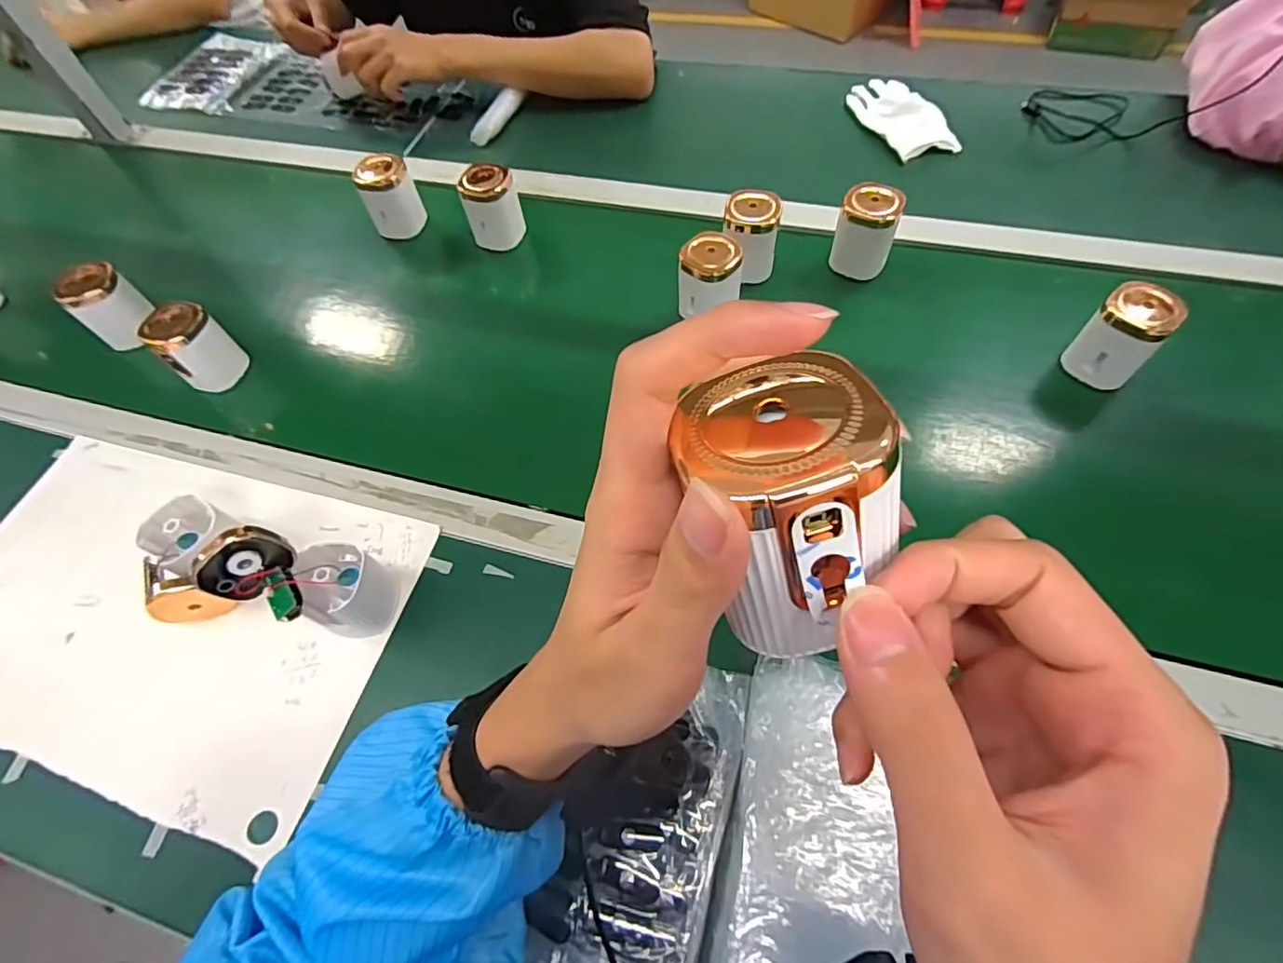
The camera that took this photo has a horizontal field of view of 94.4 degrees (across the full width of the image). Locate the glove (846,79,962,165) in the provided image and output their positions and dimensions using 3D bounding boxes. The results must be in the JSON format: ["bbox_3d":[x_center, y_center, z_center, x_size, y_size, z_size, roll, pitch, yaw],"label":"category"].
[{"bbox_3d":[0.323,-0.466,0.748,0.083,0.018,0.167,-17,60,-5],"label":"glove"}]

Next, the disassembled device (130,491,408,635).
[{"bbox_3d":[-0.292,0.070,0.438,0.183,0.105,0.085,13,62,11],"label":"disassembled device"}]

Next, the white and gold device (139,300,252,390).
[{"bbox_3d":[-0.443,-0.136,0.588,0.051,0.082,0.059,36,69,22],"label":"white and gold device"}]

